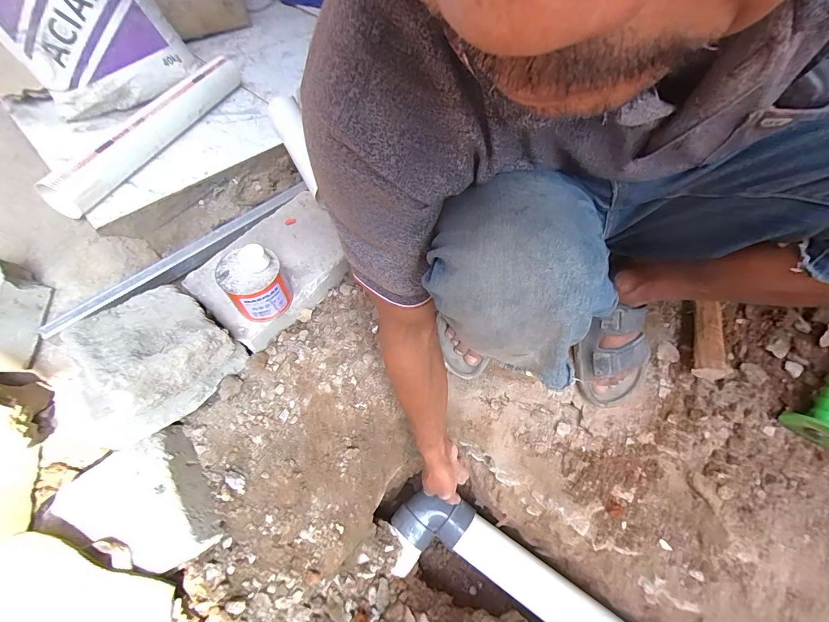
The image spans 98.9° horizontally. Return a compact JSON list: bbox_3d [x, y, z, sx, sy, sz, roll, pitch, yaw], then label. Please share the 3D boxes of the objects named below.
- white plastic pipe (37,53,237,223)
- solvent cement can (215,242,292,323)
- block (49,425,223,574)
[{"bbox_3d":[-0.610,-0.449,0.852,0.077,0.087,0.664,12,56,7],"label":"white plastic pipe"},{"bbox_3d":[-0.273,-0.049,0.608,0.093,0.113,0.092,1,55,-1],"label":"solvent cement can"},{"bbox_3d":[-0.424,0.299,0.535,0.187,0.073,0.200,-28,60,-19],"label":"block"}]

